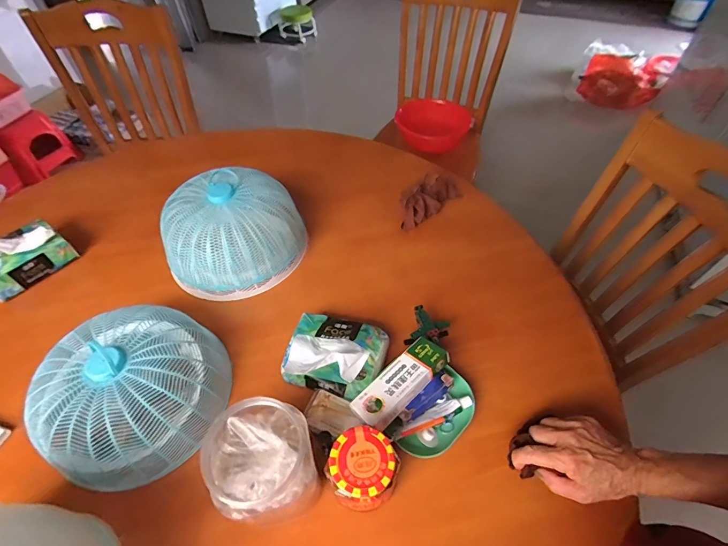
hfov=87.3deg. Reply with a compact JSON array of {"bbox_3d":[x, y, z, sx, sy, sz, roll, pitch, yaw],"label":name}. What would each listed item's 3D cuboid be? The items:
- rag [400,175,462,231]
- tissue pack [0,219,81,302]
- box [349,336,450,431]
[{"bbox_3d":[0.128,-0.155,0.750,0.172,0.047,0.072,-36,59,-19],"label":"rag"},{"bbox_3d":[-0.599,-0.032,0.665,0.087,0.091,0.140,34,59,24],"label":"tissue pack"},{"bbox_3d":[0.051,0.145,0.506,0.140,0.032,0.052,-37,60,-25],"label":"box"}]

